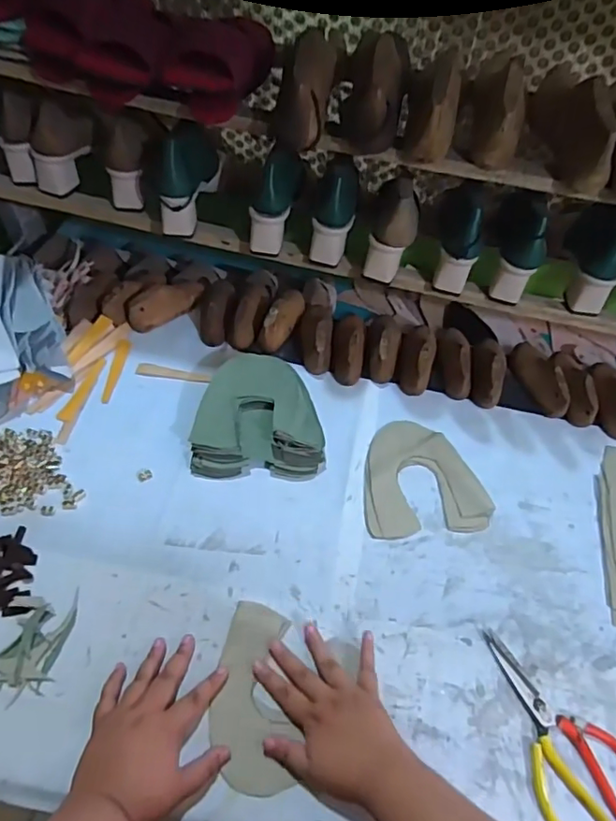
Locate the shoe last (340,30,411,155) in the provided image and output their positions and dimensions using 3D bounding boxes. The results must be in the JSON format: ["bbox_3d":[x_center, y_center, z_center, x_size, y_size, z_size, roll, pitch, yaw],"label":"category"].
[{"bbox_3d":[0.088,-0.416,0.669,0.074,0.088,0.209,10,53,1],"label":"shoe last"}]

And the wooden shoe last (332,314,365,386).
[{"bbox_3d":[0.063,-0.105,0.830,0.049,0.056,0.133,9,53,1],"label":"wooden shoe last"}]

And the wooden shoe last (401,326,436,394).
[{"bbox_3d":[0.168,-0.086,0.821,0.052,0.053,0.132,15,53,5],"label":"wooden shoe last"}]

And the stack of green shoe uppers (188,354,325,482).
[{"bbox_3d":[-0.066,0.005,0.742,0.169,0.047,0.177,2,53,-5],"label":"stack of green shoe uppers"}]

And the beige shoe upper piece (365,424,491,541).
[{"bbox_3d":[0.151,0.087,0.729,0.163,0.007,0.167,-3,54,-8],"label":"beige shoe upper piece"}]

